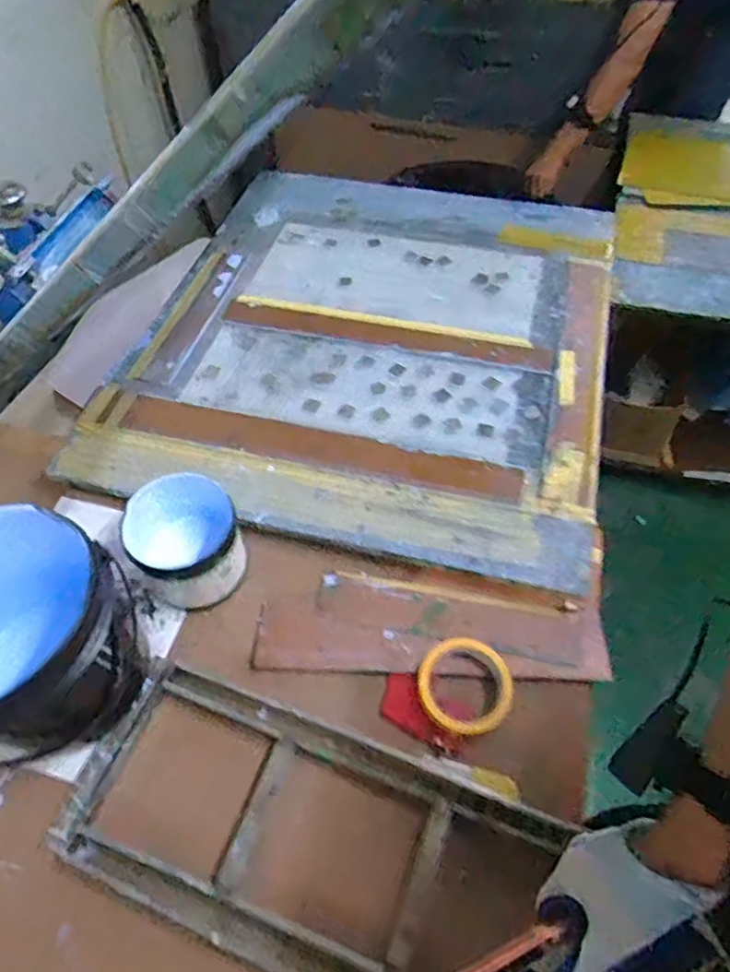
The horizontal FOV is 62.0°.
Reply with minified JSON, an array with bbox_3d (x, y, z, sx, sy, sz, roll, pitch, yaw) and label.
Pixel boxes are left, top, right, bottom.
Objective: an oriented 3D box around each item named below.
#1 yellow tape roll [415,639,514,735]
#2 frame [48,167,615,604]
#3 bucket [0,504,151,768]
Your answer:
[{"bbox_3d":[0.106,0.212,0.645,0.097,0.020,0.097,-1,56,2],"label":"yellow tape roll"},{"bbox_3d":[0.025,-0.265,0.971,0.685,0.055,0.813,11,58,10],"label":"frame"},{"bbox_3d":[-0.327,0.152,0.601,0.195,0.185,0.189,-1,54,2],"label":"bucket"}]

